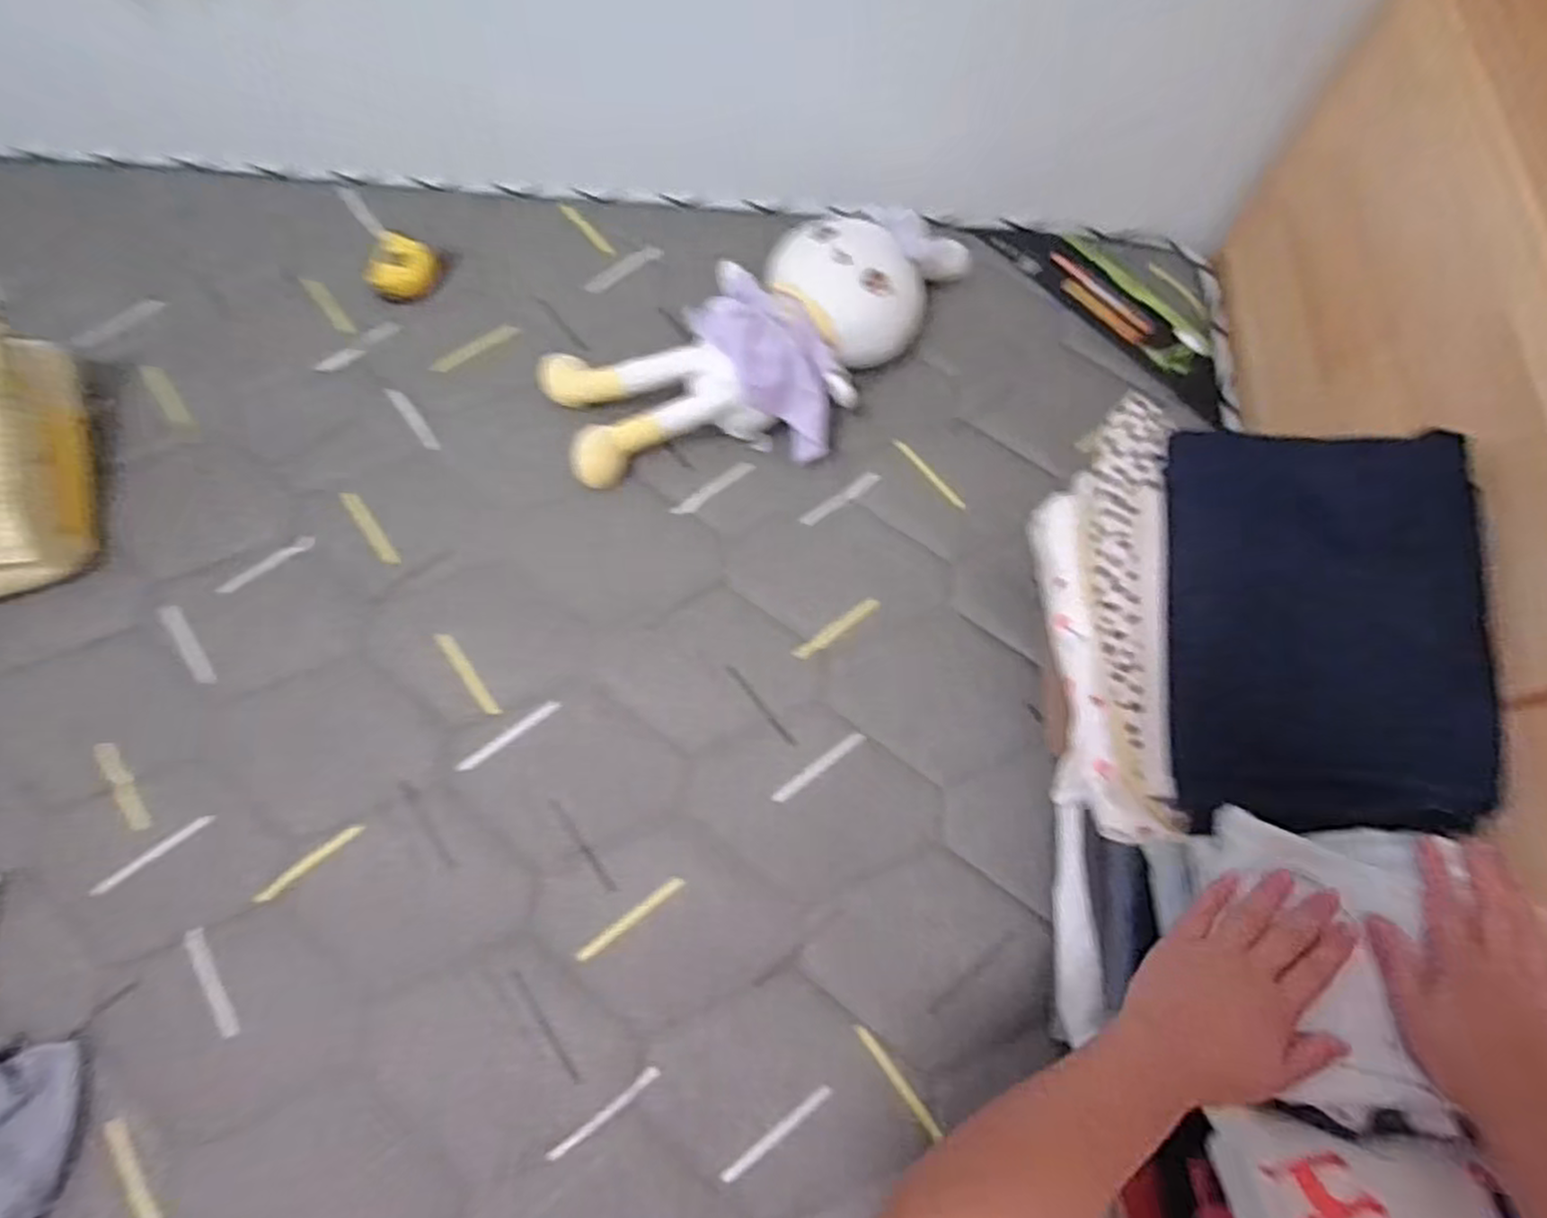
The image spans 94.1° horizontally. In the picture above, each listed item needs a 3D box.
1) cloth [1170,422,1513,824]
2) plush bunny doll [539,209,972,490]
[{"bbox_3d":[0.390,0.010,0.503,0.211,0.052,0.278,1,85,10],"label":"cloth"},{"bbox_3d":[0.006,-0.298,0.822,0.519,0.114,0.250,-28,71,-10],"label":"plush bunny doll"}]

